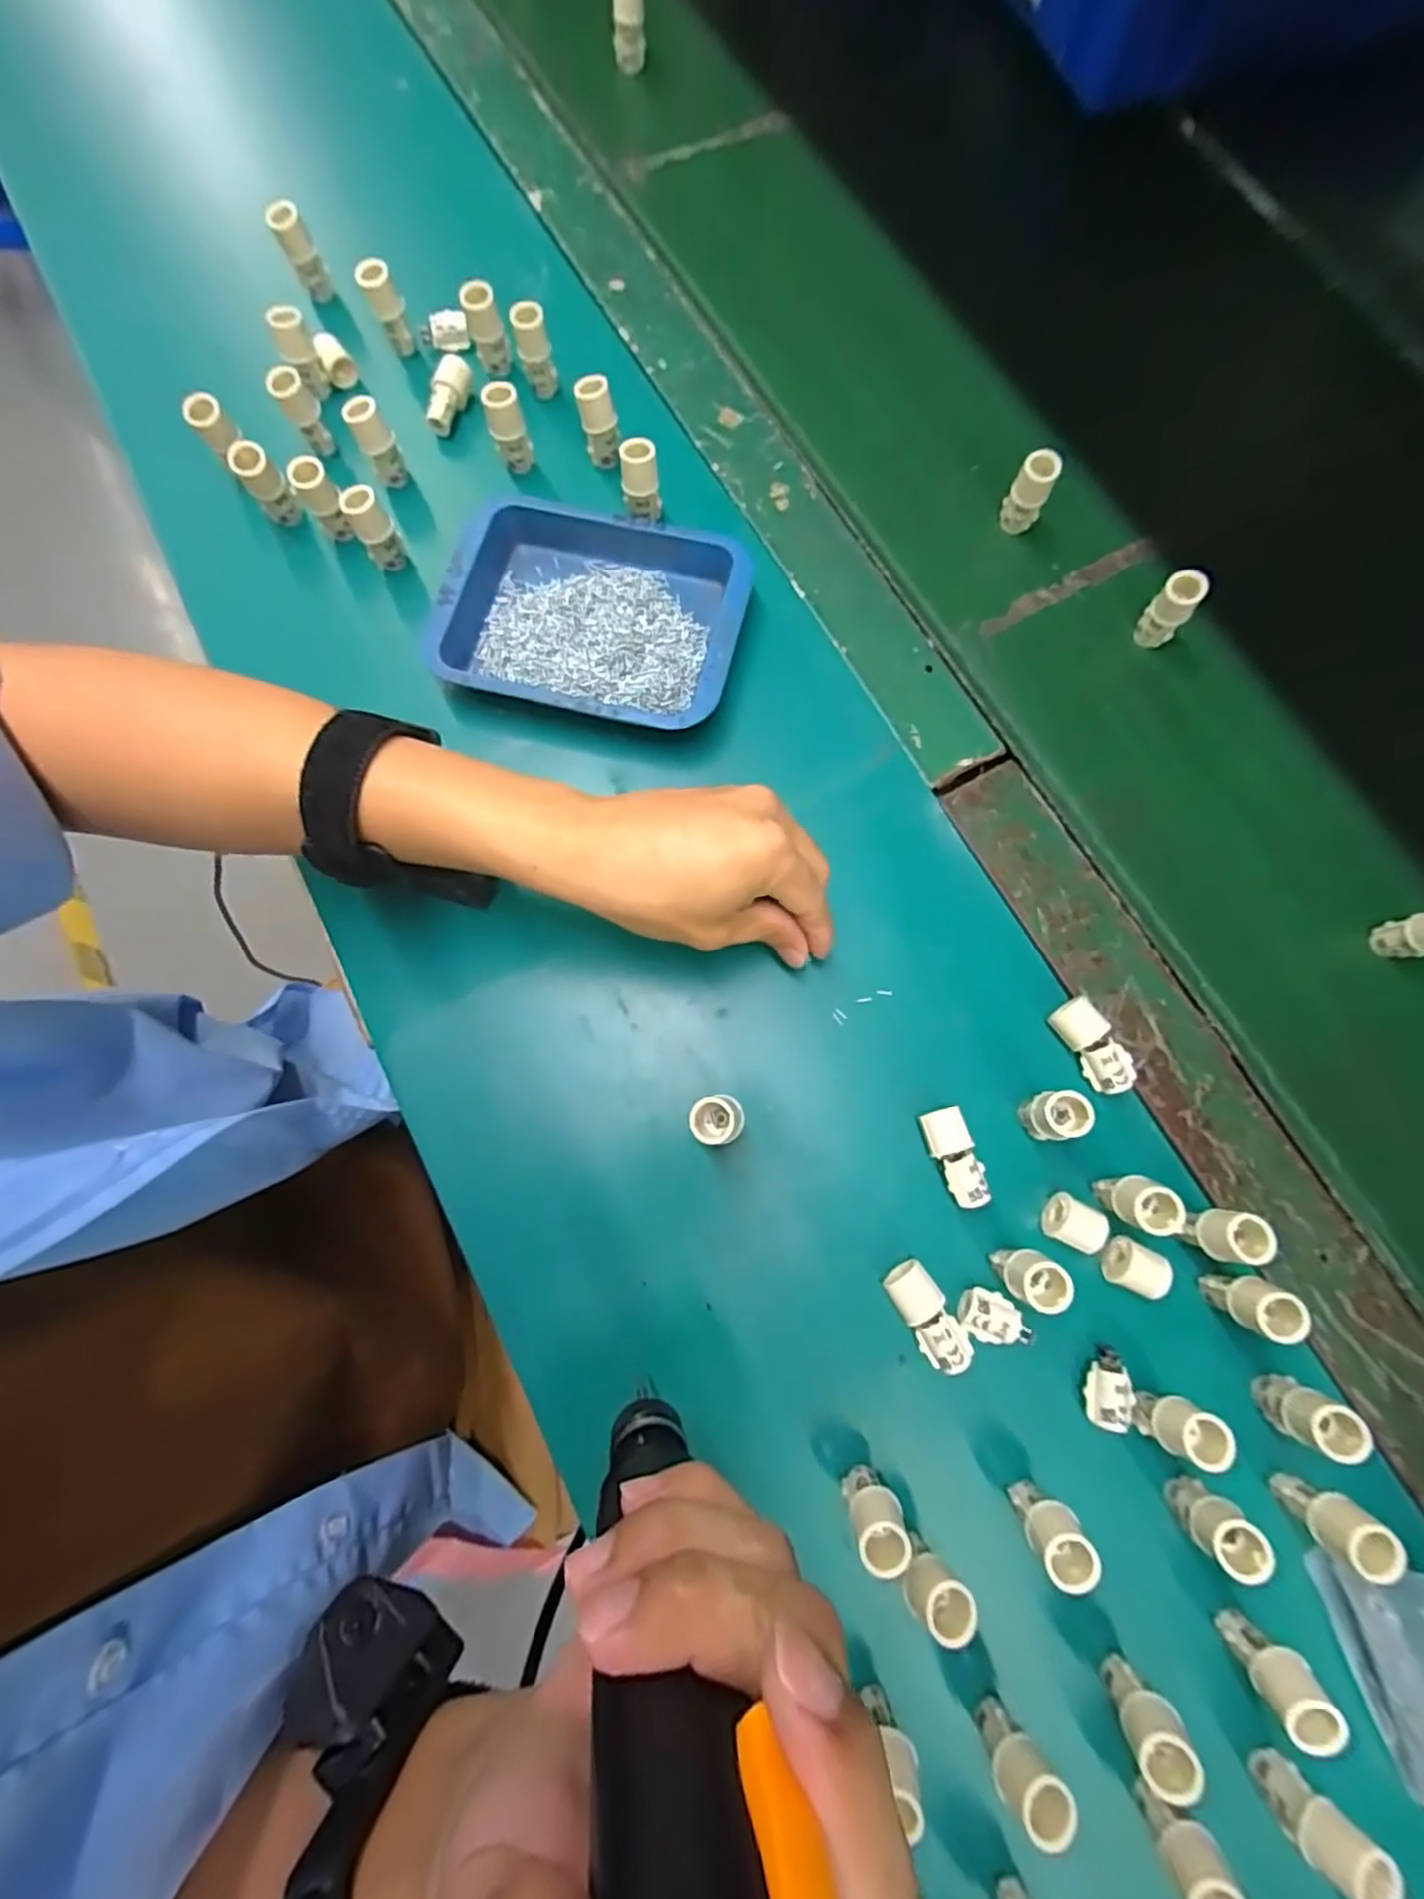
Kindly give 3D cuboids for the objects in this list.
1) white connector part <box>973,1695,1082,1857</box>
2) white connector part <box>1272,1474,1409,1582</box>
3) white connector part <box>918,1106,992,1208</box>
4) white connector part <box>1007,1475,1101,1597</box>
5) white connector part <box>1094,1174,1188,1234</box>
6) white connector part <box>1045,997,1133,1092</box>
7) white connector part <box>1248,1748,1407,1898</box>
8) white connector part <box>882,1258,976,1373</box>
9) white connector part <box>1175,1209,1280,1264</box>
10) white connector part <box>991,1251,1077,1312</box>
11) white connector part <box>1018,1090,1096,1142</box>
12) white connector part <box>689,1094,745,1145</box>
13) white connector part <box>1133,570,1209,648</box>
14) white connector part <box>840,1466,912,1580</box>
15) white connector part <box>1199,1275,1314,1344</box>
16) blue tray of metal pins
[{"bbox_3d":[0.110,0.292,0.249,0.021,0.048,0.016,-23,78,-5],"label":"white connector part"},{"bbox_3d":[0.241,0.222,0.269,0.017,0.045,0.020,31,79,7],"label":"white connector part"},{"bbox_3d":[0.110,0.094,0.311,0.018,0.015,0.043,-24,78,-6],"label":"white connector part"},{"bbox_3d":[0.129,0.223,0.268,0.020,0.050,0.018,-38,80,-8],"label":"white connector part"},{"bbox_3d":[0.181,0.108,0.295,0.017,0.041,0.019,16,77,3],"label":"white connector part"},{"bbox_3d":[0.179,0.045,0.322,0.020,0.014,0.044,-33,79,-7],"label":"white connector part"},{"bbox_3d":[0.216,0.313,0.249,0.020,0.050,0.018,-43,81,-9],"label":"white connector part"},{"bbox_3d":[0.092,0.157,0.294,0.019,0.015,0.046,-31,79,-7],"label":"white connector part"},{"bbox_3d":[0.214,0.120,0.291,0.017,0.040,0.021,16,77,3],"label":"white connector part"},{"bbox_3d":[0.132,0.136,0.286,0.019,0.035,0.019,0,77,0],"label":"white connector part"},{"bbox_3d":[0.149,0.074,0.304,0.021,0.039,0.021,0,77,0],"label":"white connector part"},{"bbox_3d":[0.002,0.075,0.304,0.022,0.044,0.019,-9,77,-2],"label":"white connector part"},{"bbox_3d":[0.251,-0.186,0.378,0.021,0.043,0.016,41,80,8],"label":"white connector part"},{"bbox_3d":[0.062,0.218,0.268,0.019,0.042,0.022,-13,77,-3],"label":"white connector part"},{"bbox_3d":[0.222,0.146,0.284,0.017,0.040,0.018,0,77,0],"label":"white connector part"},{"bbox_3d":[-0.065,-0.178,0.373,0.157,0.025,0.122,10,77,2],"label":"blue tray of metal pins"}]

